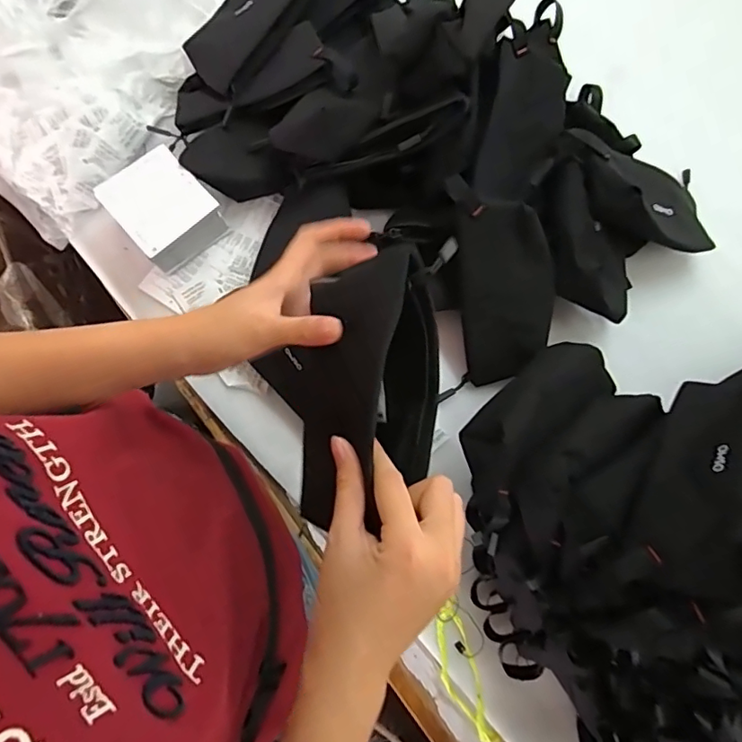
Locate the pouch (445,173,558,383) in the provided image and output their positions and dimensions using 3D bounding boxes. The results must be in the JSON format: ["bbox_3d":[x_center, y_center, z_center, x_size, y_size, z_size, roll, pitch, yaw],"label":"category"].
[{"bbox_3d":[0.138,-0.092,0.543,0.087,0.039,0.203,-11,103,-4],"label":"pouch"}]

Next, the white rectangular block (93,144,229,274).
[{"bbox_3d":[-0.223,-0.173,0.565,0.090,0.058,0.107,-41,82,-9],"label":"white rectangular block"}]

